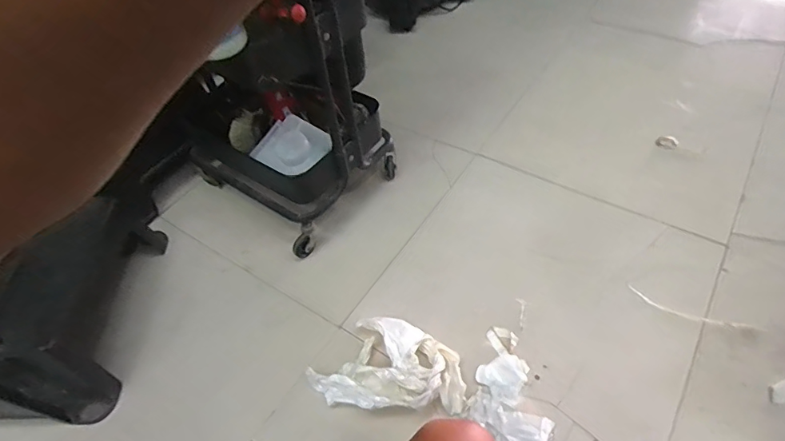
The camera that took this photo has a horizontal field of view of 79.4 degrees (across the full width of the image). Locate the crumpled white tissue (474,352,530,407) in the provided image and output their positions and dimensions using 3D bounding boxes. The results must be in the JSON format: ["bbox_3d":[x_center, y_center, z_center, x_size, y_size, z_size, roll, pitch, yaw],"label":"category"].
[{"bbox_3d":[0.210,0.287,0.880,0.086,0.013,0.086,34,61,29],"label":"crumpled white tissue"}]

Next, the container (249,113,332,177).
[{"bbox_3d":[-0.217,-0.161,1.063,0.165,0.076,0.123,21,55,21],"label":"container"}]

